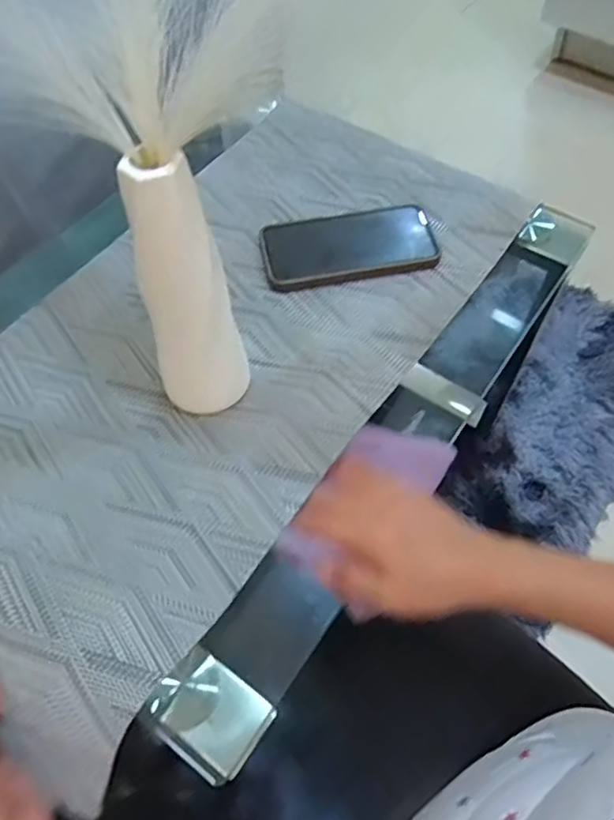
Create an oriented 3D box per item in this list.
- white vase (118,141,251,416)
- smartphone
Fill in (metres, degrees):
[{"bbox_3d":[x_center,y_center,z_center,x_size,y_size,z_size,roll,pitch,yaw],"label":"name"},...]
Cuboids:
[{"bbox_3d":[-0.084,-0.066,0.426,0.067,0.211,0.074,-15,60,-7],"label":"white vase"},{"bbox_3d":[0.040,-0.169,0.602,0.170,0.016,0.094,-10,60,-4],"label":"smartphone"}]

